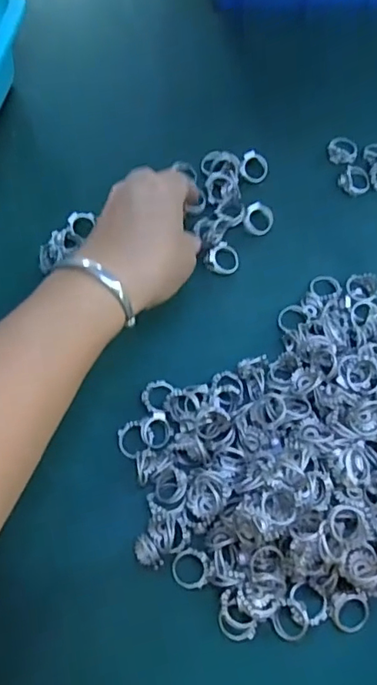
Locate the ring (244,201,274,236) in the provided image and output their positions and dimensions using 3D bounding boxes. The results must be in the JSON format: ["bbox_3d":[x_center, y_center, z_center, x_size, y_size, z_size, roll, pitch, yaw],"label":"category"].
[{"bbox_3d":[0.053,-0.092,0.395,0.024,0.005,0.024,-1,94,-13],"label":"ring"}]

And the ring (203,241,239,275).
[{"bbox_3d":[0.025,-0.060,0.385,0.025,0.008,0.023,3,83,-26],"label":"ring"}]

